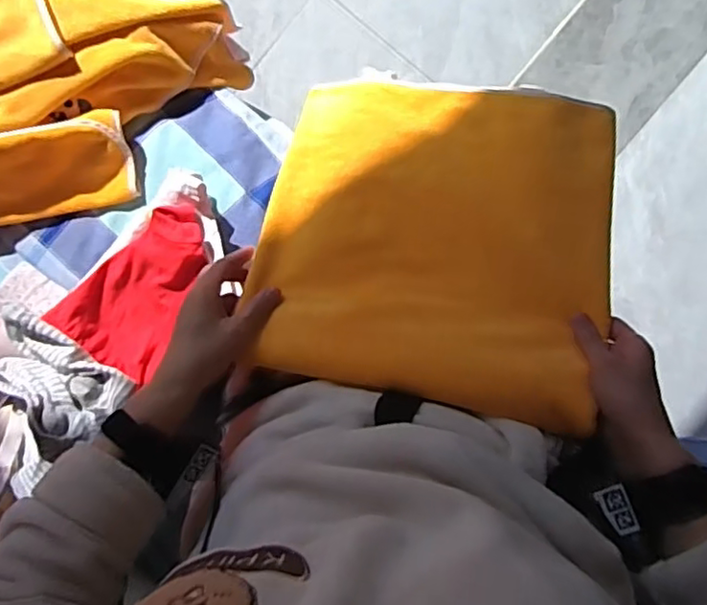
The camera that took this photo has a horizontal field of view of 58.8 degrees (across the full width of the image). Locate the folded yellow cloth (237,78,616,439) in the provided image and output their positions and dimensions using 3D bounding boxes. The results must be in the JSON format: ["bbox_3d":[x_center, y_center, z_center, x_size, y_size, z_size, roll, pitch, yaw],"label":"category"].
[{"bbox_3d":[0.077,-0.071,0.604,0.323,0.025,0.328,10,74,12],"label":"folded yellow cloth"}]

